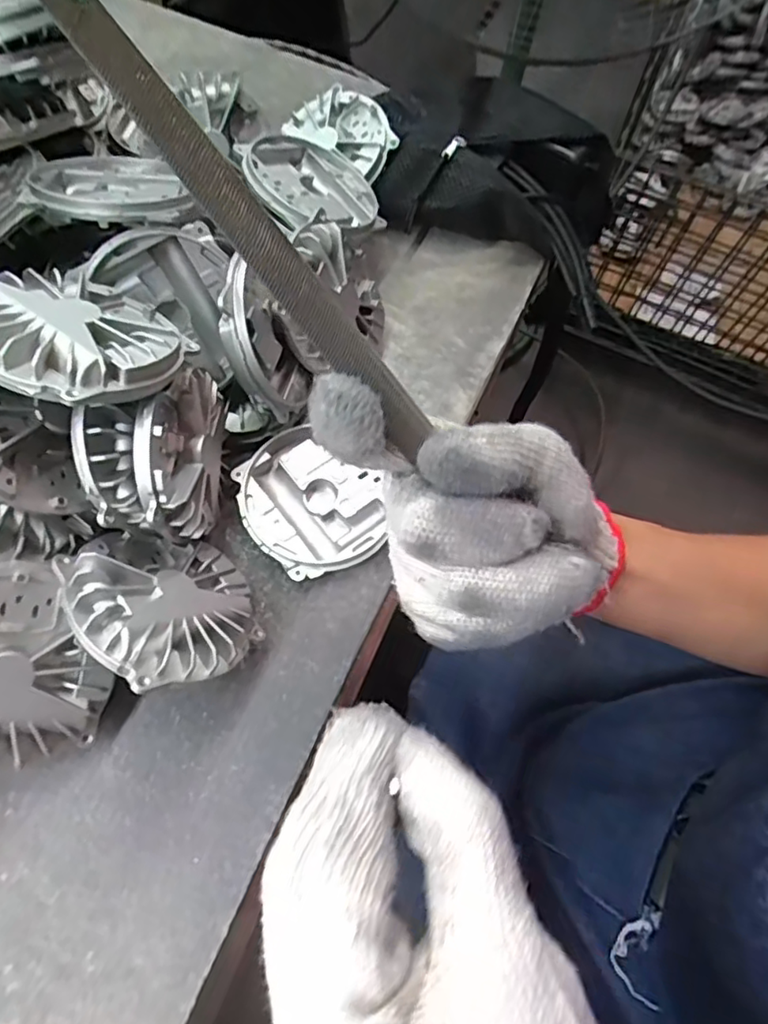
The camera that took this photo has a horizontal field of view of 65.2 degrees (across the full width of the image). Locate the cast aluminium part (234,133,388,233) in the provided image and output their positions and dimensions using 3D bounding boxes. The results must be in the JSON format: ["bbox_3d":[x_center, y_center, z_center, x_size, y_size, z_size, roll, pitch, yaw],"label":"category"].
[{"bbox_3d":[-0.059,-0.254,0.478,0.104,0.030,0.114,47,47,6],"label":"cast aluminium part"}]

